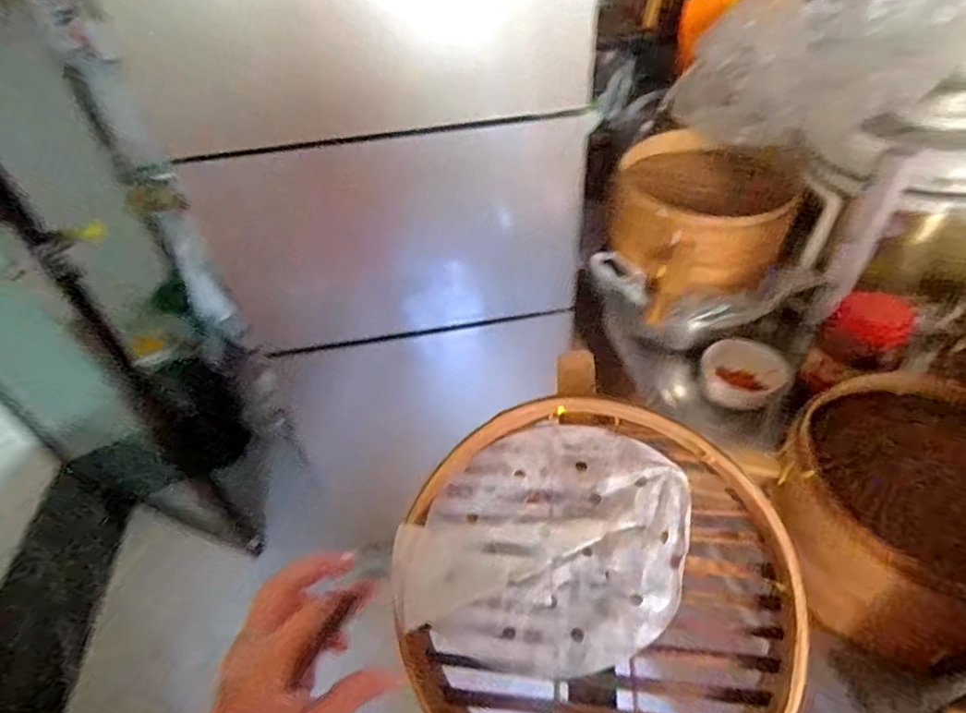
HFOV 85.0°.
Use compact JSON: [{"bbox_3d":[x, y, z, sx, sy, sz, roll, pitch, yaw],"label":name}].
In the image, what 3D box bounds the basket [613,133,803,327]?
[{"bbox_3d":[0.317,-0.201,0.759,0.229,0.145,0.256,-4,43,1],"label":"basket"}]

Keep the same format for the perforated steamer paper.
[{"bbox_3d":[0.039,0.125,0.354,0.181,0.035,0.161,7,75,12],"label":"perforated steamer paper"}]

